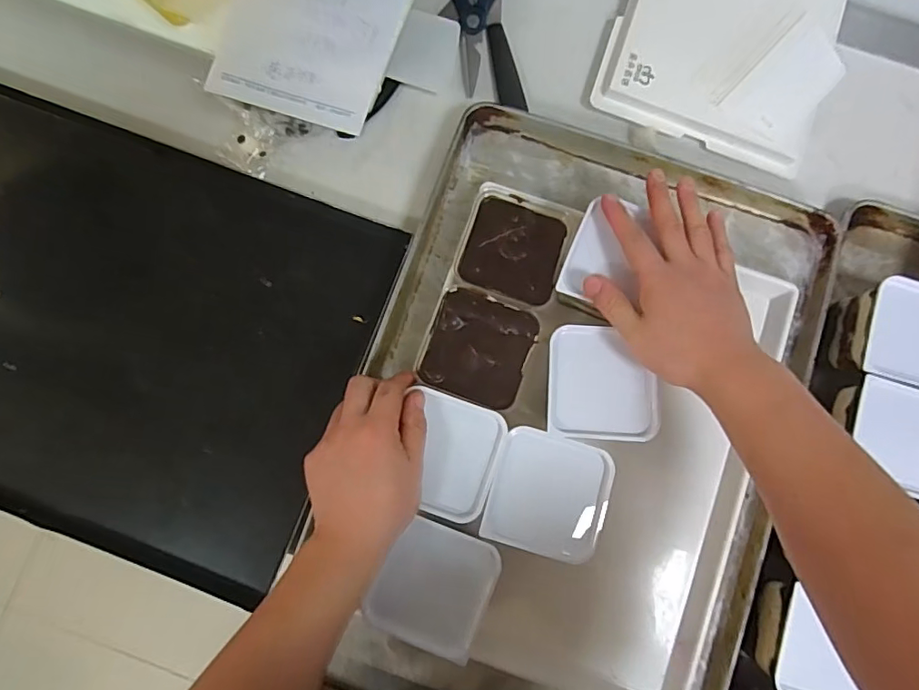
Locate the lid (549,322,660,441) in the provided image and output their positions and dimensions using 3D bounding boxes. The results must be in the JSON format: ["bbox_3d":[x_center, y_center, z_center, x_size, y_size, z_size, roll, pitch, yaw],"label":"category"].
[{"bbox_3d":[0.122,0.032,0.446,0.092,0.009,0.093,3,84,0],"label":"lid"}]

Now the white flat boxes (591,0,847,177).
[{"bbox_3d":[0.290,-0.332,0.575,0.239,0.024,0.228,19,82,4],"label":"white flat boxes"}]

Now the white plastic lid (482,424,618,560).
[{"bbox_3d":[0.074,0.122,0.431,0.094,0.006,0.093,16,84,1],"label":"white plastic lid"}]

